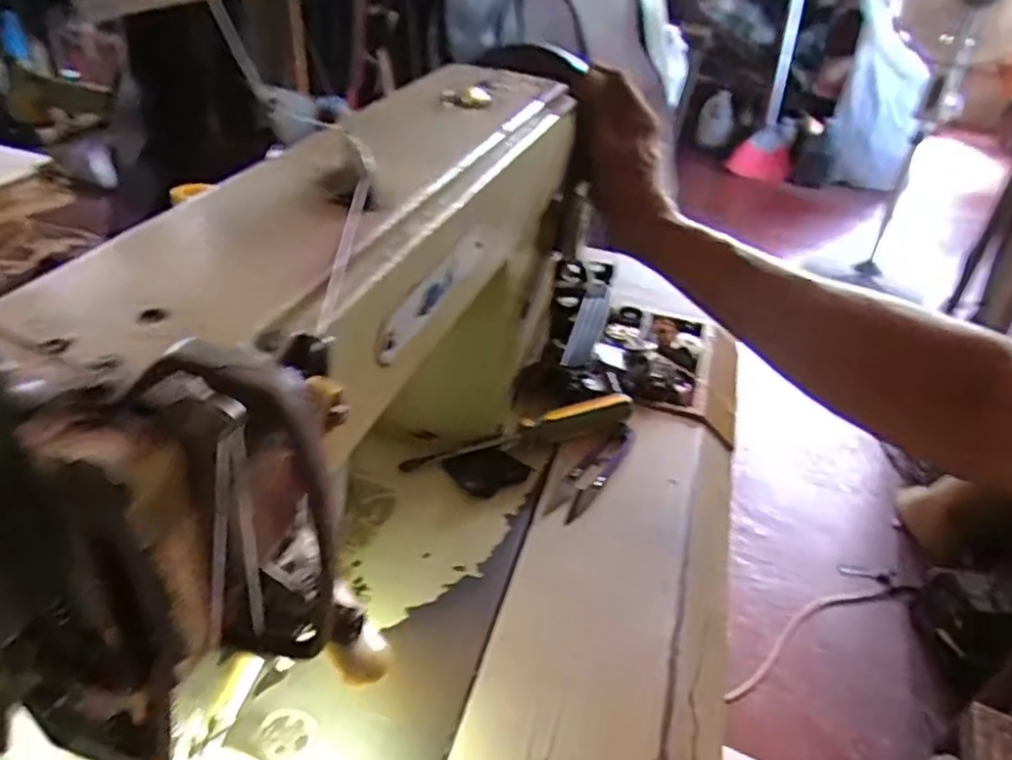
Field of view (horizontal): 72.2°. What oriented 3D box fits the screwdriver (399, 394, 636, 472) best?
[{"bbox_3d":[0.012,0.035,0.476,0.165,0.021,0.025,-9,40,-21],"label":"screwdriver"}]

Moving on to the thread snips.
[{"bbox_3d":[0.058,0.058,0.463,0.024,0.005,0.097,23,39,20],"label":"thread snips"}]

